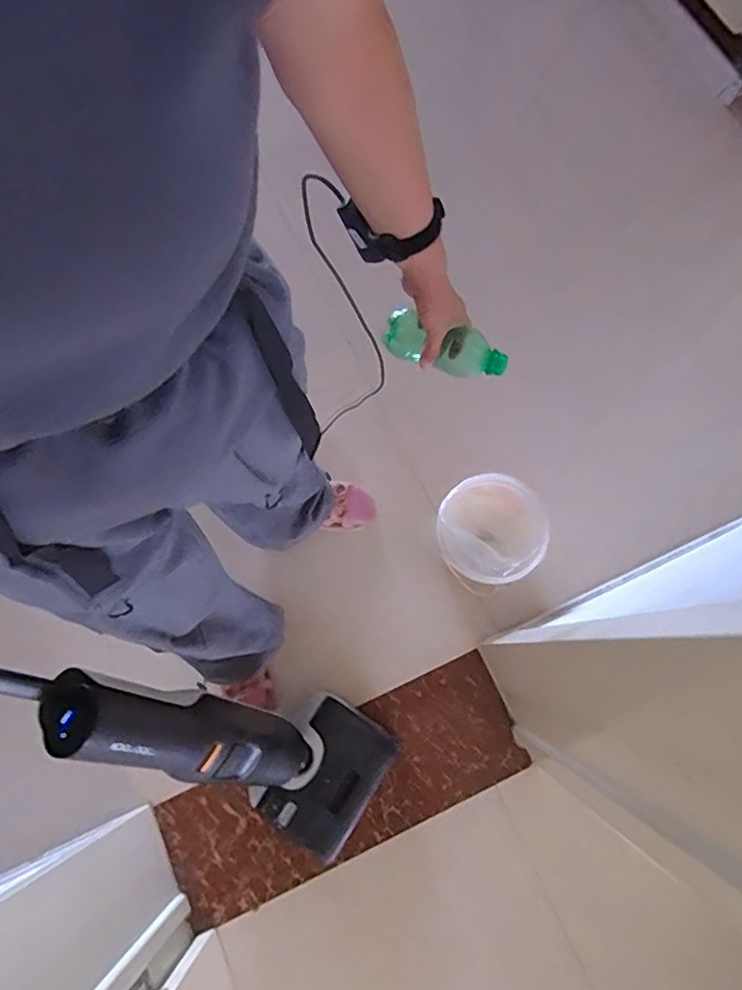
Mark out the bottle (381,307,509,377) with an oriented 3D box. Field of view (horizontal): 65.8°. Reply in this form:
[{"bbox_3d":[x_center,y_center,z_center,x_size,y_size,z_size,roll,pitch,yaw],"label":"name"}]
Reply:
[{"bbox_3d":[0.092,-0.184,0.717,0.161,0.052,0.053,23,76,21],"label":"bottle"}]

